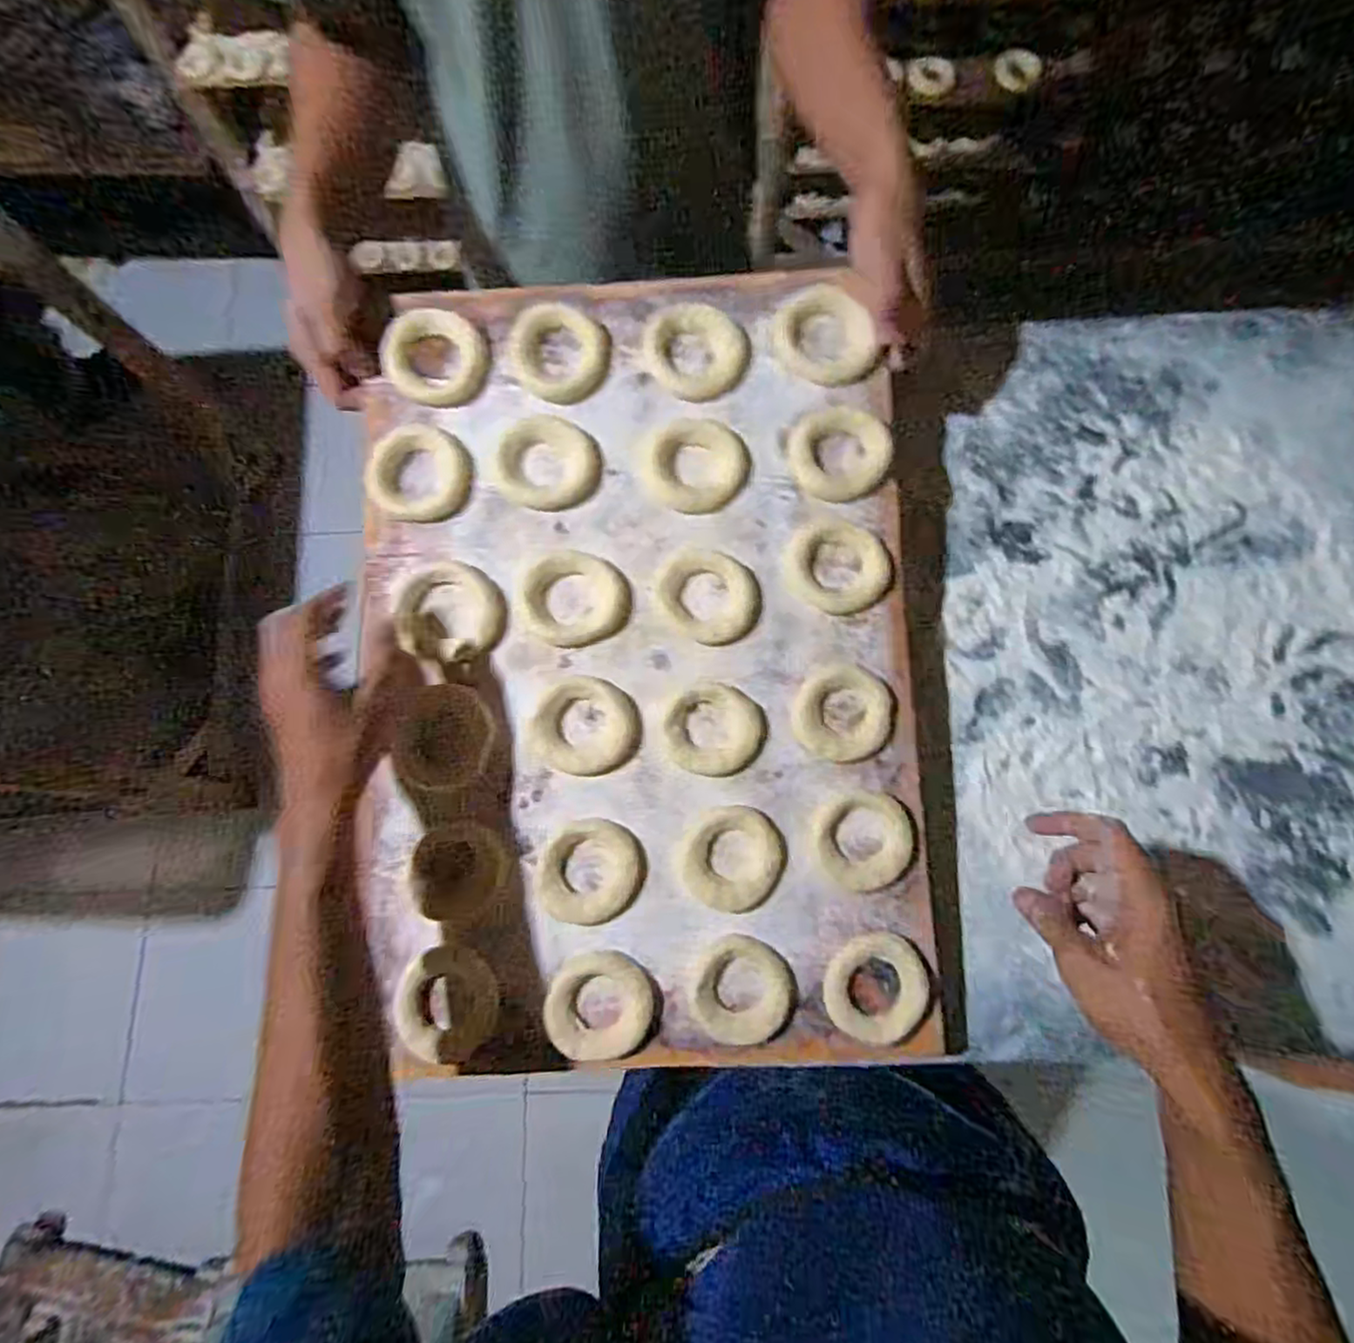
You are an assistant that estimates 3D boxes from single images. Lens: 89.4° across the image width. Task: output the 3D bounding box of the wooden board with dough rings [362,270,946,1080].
[{"bbox_3d":[-0.027,-0.016,0.525,0.400,0.026,0.587,-4,83,0],"label":"wooden board with dough rings"}]

